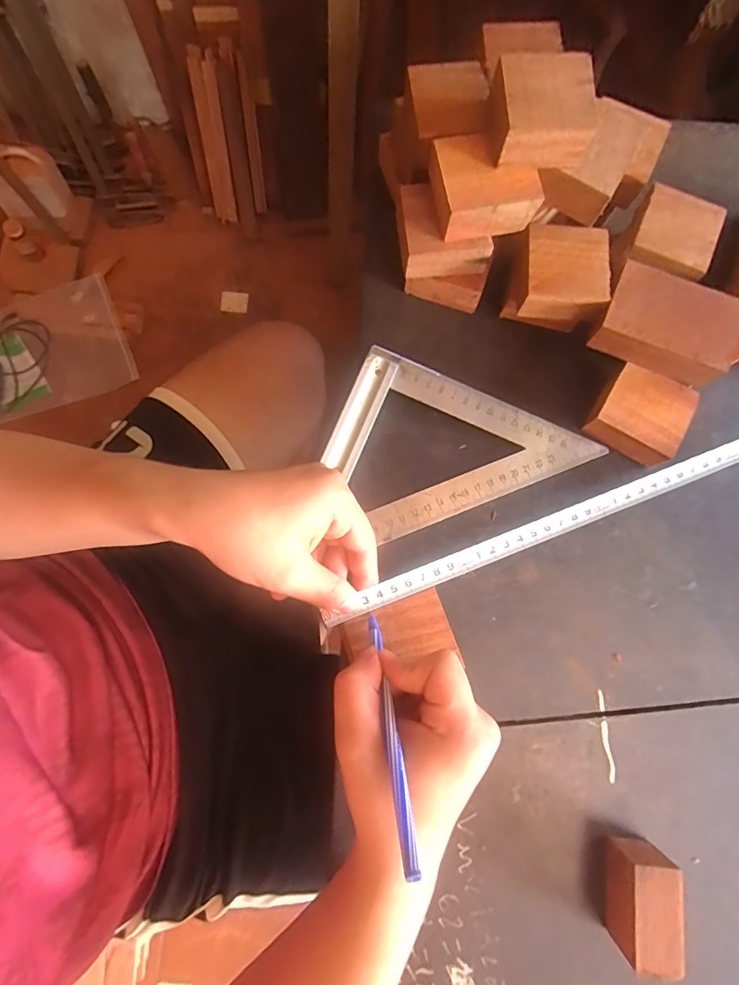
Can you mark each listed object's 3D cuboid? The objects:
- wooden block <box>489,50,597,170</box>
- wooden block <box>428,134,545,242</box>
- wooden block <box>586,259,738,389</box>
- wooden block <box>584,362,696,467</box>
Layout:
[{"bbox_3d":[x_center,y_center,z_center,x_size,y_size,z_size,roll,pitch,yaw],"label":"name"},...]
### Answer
[{"bbox_3d":[0.105,-0.235,0.300,0.060,0.028,0.053,0,80,-1],"label":"wooden block"},{"bbox_3d":[0.074,-0.203,0.321,0.065,0.027,0.053,-8,80,-3],"label":"wooden block"},{"bbox_3d":[0.203,-0.116,0.332,0.084,0.025,0.057,24,80,3],"label":"wooden block"},{"bbox_3d":[0.197,-0.058,0.356,0.061,0.028,0.056,32,81,4],"label":"wooden block"}]

